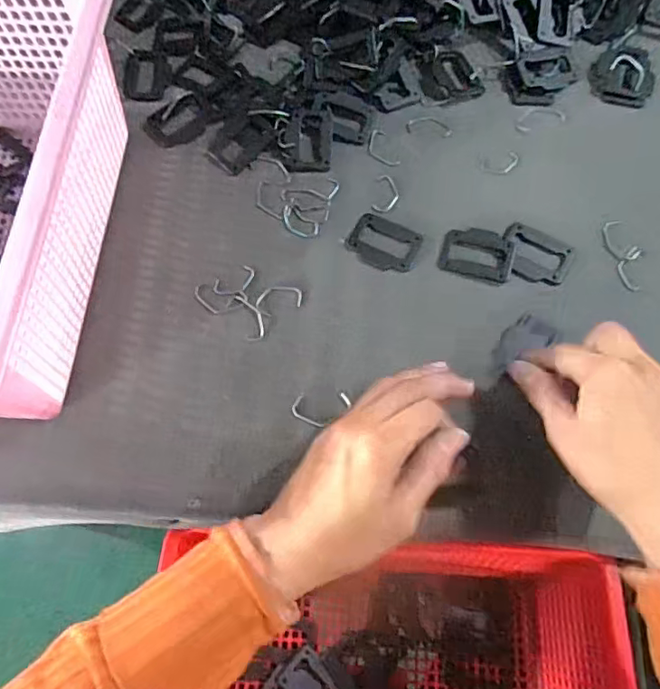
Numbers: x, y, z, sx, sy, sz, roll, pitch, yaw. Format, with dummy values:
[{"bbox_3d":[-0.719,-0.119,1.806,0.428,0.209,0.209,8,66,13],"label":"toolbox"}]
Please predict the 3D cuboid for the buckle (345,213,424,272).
[{"bbox_3d":[0.040,-0.075,0.411,0.053,0.004,0.039,26,73,11],"label":"buckle"}]

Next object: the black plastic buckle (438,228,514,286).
[{"bbox_3d":[0.107,-0.067,0.402,0.051,0.004,0.039,16,72,8],"label":"black plastic buckle"}]

